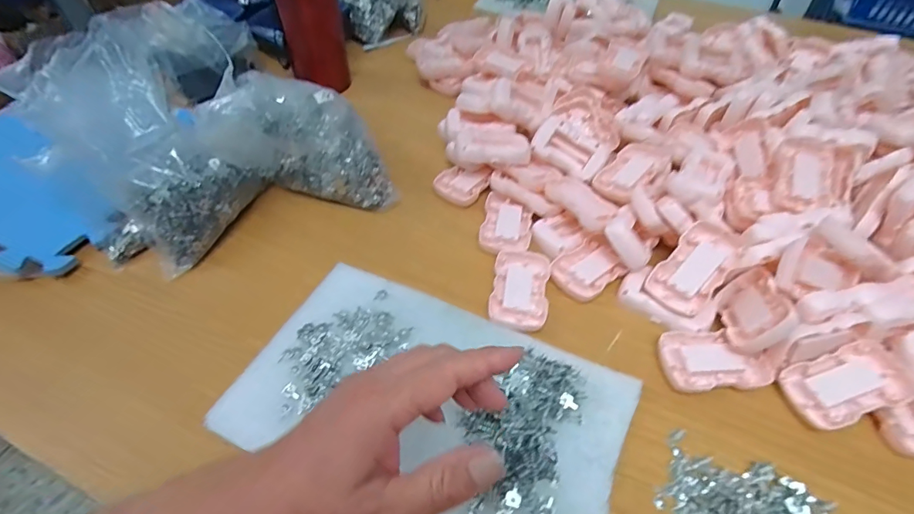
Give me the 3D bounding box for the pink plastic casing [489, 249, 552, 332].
[{"bbox_3d":[0.063,0.030,0.446,0.054,0.010,0.088,9,50,6],"label":"pink plastic casing"}]

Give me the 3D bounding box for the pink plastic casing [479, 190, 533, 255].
[{"bbox_3d":[0.056,-0.037,0.506,0.055,0.010,0.080,9,50,6],"label":"pink plastic casing"}]

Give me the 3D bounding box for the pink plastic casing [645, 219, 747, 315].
[{"bbox_3d":[0.227,0.011,0.432,0.053,0.015,0.089,38,93,36],"label":"pink plastic casing"}]

